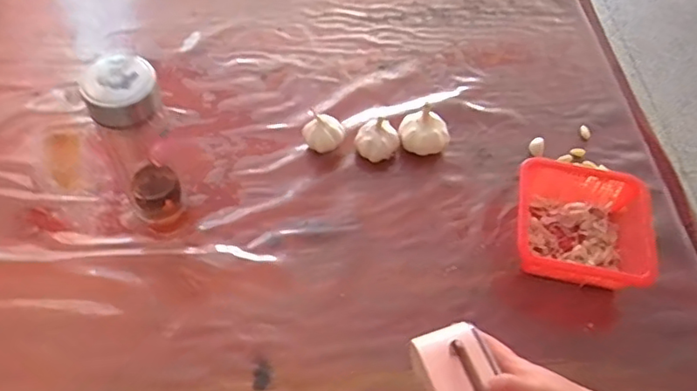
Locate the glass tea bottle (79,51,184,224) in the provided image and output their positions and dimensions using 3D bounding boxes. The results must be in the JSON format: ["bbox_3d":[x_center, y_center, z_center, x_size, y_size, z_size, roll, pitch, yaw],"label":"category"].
[{"bbox_3d":[-0.213,-0.054,0.606,0.066,0.197,0.072,-24,60,-19],"label":"glass tea bottle"}]

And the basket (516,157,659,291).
[{"bbox_3d":[0.254,0.035,0.660,0.134,0.061,0.145,12,55,4],"label":"basket"}]

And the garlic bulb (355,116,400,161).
[{"bbox_3d":[0.035,-0.067,0.729,0.049,0.035,0.052,-36,65,-25],"label":"garlic bulb"}]

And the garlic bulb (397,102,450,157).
[{"bbox_3d":[0.094,-0.080,0.739,0.060,0.040,0.050,19,56,9],"label":"garlic bulb"}]

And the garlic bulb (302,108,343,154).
[{"bbox_3d":[-0.030,-0.076,0.726,0.047,0.040,0.044,2,55,-3],"label":"garlic bulb"}]

